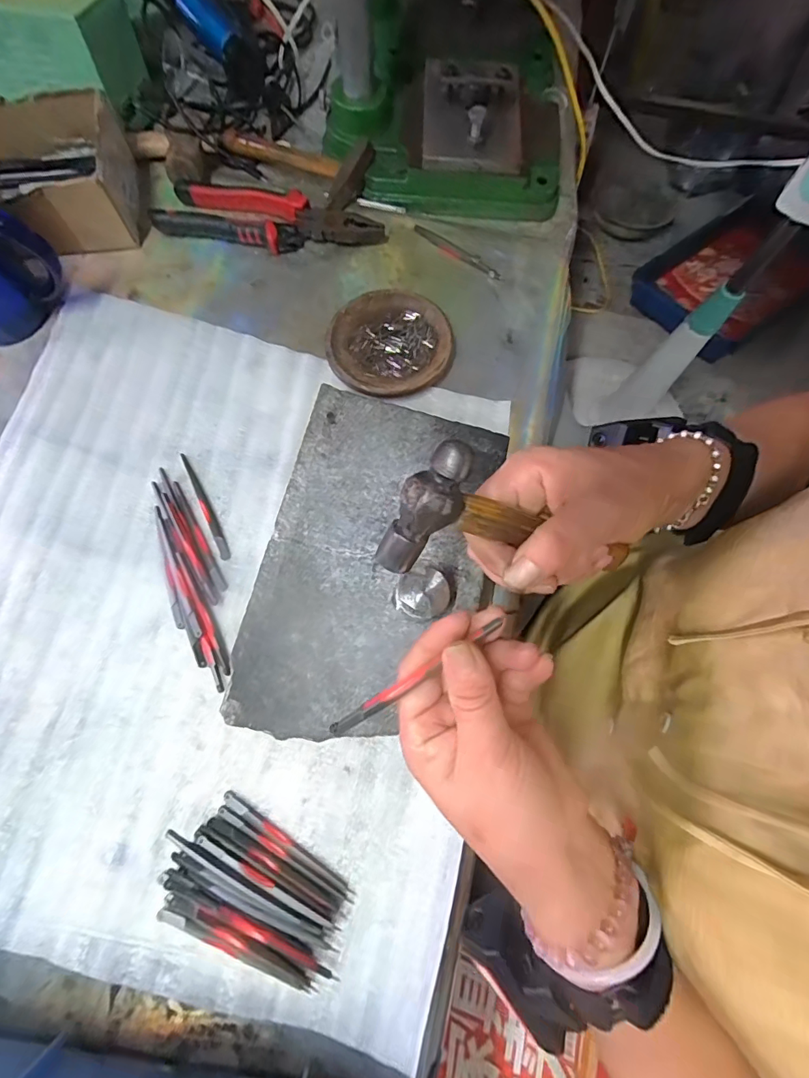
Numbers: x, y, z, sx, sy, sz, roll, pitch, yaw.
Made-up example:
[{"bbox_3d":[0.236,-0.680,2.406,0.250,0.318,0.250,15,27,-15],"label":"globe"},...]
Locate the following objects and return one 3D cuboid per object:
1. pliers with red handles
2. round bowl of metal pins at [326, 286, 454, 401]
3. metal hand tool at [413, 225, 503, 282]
[{"bbox_3d":[-0.131,-0.319,0.457,0.217,0.024,0.057,10,73,2],"label":"pliers with red handles"},{"bbox_3d":[-0.013,-0.181,0.421,0.113,0.015,0.110,0,73,-1],"label":"round bowl of metal pins"},{"bbox_3d":[0.055,-0.293,0.462,0.105,0.005,0.012,35,76,9],"label":"metal hand tool"}]

